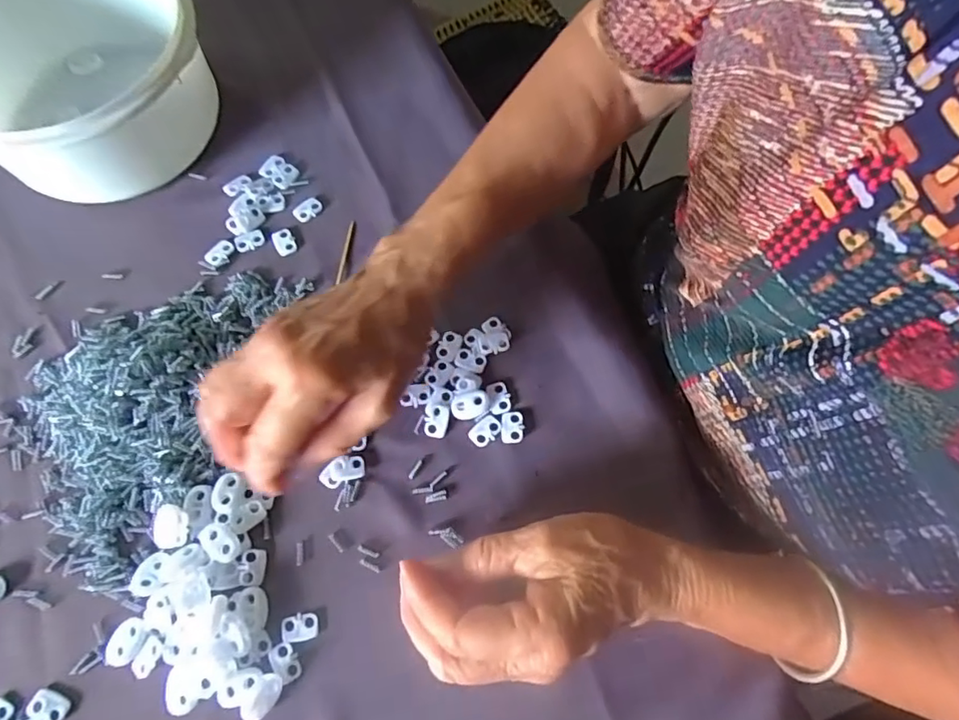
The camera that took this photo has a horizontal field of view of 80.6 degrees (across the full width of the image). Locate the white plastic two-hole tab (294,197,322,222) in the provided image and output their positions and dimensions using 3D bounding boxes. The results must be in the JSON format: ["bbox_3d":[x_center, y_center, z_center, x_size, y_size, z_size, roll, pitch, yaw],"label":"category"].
[{"bbox_3d":[-0.116,-0.103,0.382,0.020,0.004,0.013,-40,75,-15],"label":"white plastic two-hole tab"}]

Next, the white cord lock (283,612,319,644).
[{"bbox_3d":[-0.092,0.138,0.291,0.018,0.004,0.013,-9,69,-5],"label":"white cord lock"}]

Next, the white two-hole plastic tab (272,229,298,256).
[{"bbox_3d":[-0.128,-0.078,0.369,0.013,0.004,0.019,-28,72,-12],"label":"white two-hole plastic tab"}]

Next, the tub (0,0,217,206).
[{"bbox_3d":[-0.254,-0.177,0.363,0.145,0.083,0.147,-19,71,-8],"label":"tub"}]

